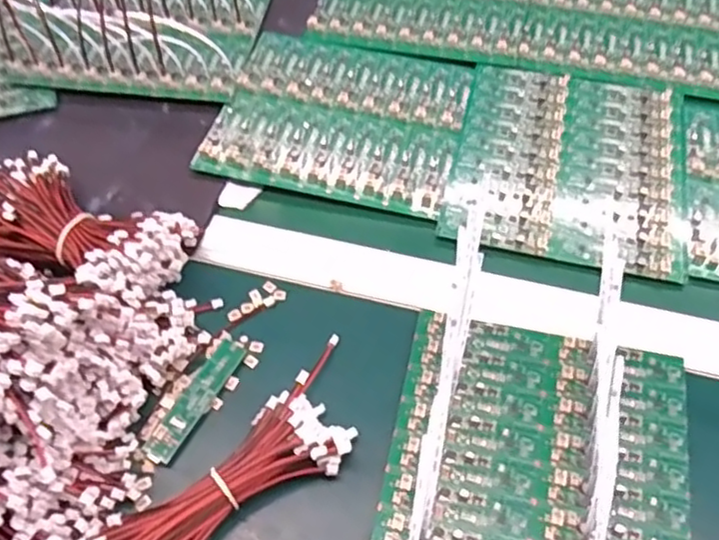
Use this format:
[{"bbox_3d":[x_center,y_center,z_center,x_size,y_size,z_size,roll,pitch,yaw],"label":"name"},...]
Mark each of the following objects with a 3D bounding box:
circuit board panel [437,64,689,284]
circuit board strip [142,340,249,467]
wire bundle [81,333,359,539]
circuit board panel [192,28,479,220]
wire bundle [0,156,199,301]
[{"bbox_3d":[0.164,-0.087,0.525,0.171,0.008,0.196,11,56,9],"label":"circuit board panel"},{"bbox_3d":[-0.102,0.082,0.416,0.021,0.009,0.083,24,59,17],"label":"circuit board strip"},{"bbox_3d":[-0.067,0.118,0.372,0.186,0.030,0.059,-39,63,-22],"label":"wire bundle"},{"bbox_3d":[-0.011,-0.130,0.556,0.197,0.015,0.175,11,56,9],"label":"circuit board panel"},{"bbox_3d":[-0.202,-0.023,0.460,0.151,0.042,0.109,20,58,15],"label":"wire bundle"}]

